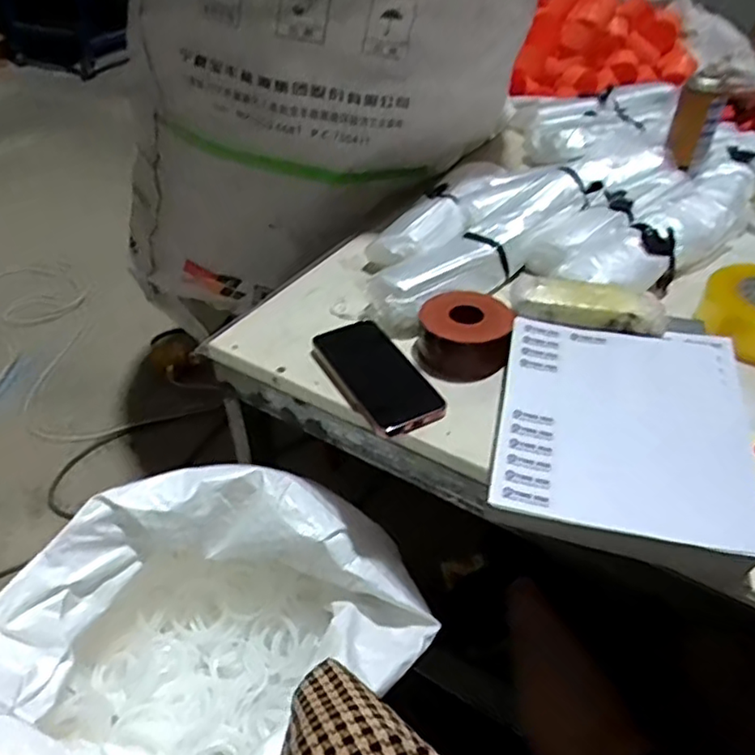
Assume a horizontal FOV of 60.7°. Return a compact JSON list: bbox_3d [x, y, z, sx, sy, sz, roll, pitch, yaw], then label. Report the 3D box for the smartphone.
[{"bbox_3d":[-0.001,0.000,0.675,0.082,0.018,0.160,-25,53,-17],"label":"smartphone"}]

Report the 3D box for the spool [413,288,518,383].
[{"bbox_3d":[0.095,-0.048,0.705,0.099,0.051,0.091,0,40,0],"label":"spool"}]

